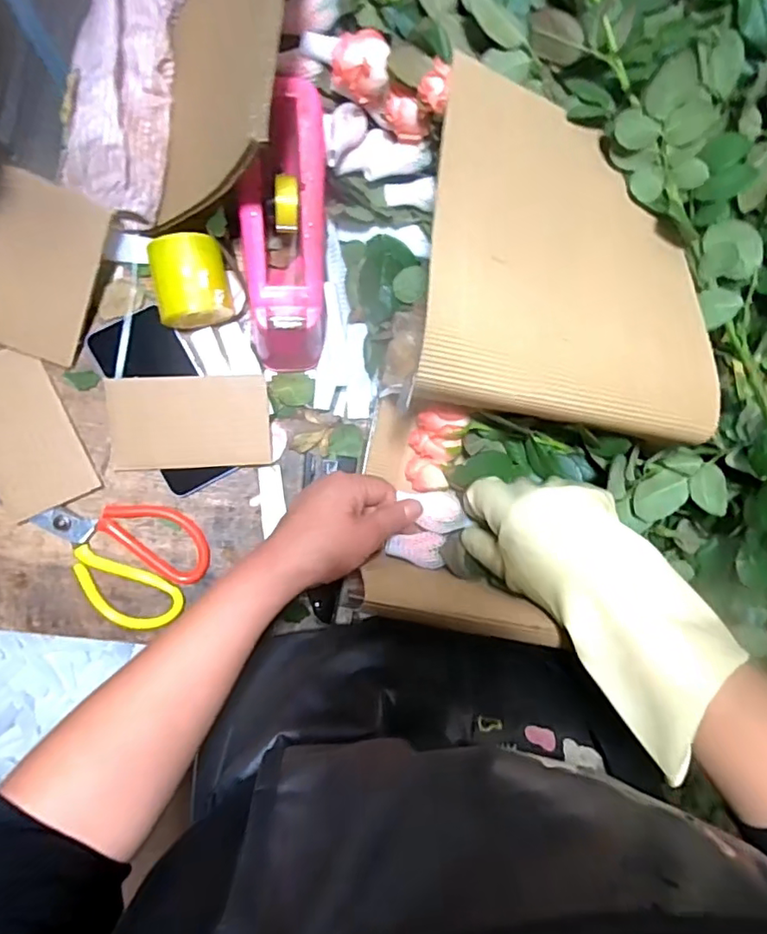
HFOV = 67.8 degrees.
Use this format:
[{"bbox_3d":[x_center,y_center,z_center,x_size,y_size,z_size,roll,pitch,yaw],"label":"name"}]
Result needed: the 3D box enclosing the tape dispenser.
[{"bbox_3d":[-0.077,-0.183,0.454,0.069,0.086,0.214,0,104,-9],"label":"tape dispenser"}]

